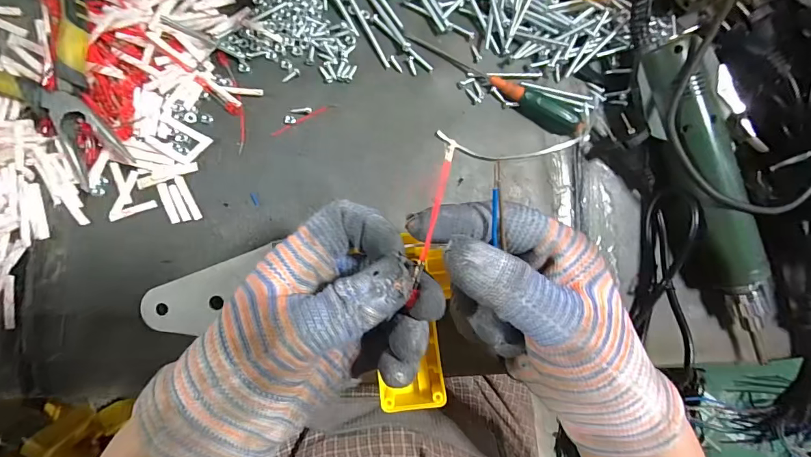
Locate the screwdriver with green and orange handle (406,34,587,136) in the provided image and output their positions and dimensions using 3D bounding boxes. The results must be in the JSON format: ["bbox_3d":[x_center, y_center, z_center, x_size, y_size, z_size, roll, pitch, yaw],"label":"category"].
[{"bbox_3d":[0.070,-0.108,0.295,0.146,0.016,0.018,28,86,-5],"label":"screwdriver with green and orange handle"}]

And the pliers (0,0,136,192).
[{"bbox_3d":[-0.226,-0.101,0.257,0.090,0.020,0.138,-36,93,-6],"label":"pliers"}]

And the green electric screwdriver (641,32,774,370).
[{"bbox_3d":[0.225,-0.015,0.294,0.045,0.047,0.246,-23,91,-7],"label":"green electric screwdriver"}]

